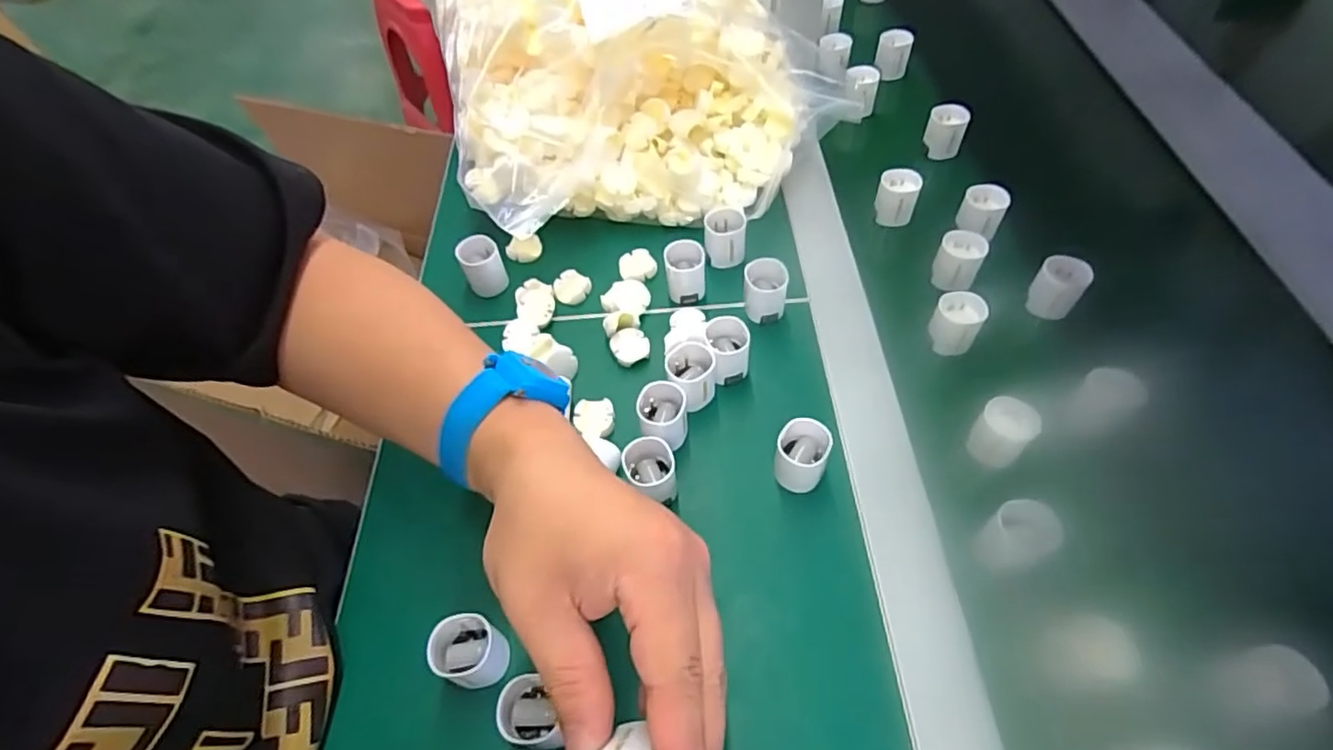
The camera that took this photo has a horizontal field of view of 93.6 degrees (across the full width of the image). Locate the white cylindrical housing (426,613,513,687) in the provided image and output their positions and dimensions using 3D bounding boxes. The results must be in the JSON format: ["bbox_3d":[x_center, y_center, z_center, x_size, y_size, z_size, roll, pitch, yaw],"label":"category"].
[{"bbox_3d":[-0.099,0.141,0.317,0.031,0.038,0.028,5,57,8],"label":"white cylindrical housing"}]

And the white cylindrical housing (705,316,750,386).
[{"bbox_3d":[0.040,-0.015,0.405,0.026,0.036,0.030,-11,56,-2],"label":"white cylindrical housing"}]

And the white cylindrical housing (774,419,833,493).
[{"bbox_3d":[0.079,0.047,0.363,0.030,0.033,0.029,-2,56,3],"label":"white cylindrical housing"}]

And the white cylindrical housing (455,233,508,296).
[{"bbox_3d":[-0.135,-0.080,0.464,0.028,0.036,0.029,-2,56,3],"label":"white cylindrical housing"}]

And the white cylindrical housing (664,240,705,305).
[{"bbox_3d":[0.013,-0.073,0.447,0.027,0.033,0.029,-2,56,3],"label":"white cylindrical housing"}]

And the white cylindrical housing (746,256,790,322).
[{"bbox_3d":[0.069,-0.056,0.437,0.028,0.038,0.031,1,56,6],"label":"white cylindrical housing"}]

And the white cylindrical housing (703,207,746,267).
[{"bbox_3d":[0.043,-0.101,0.467,0.030,0.033,0.030,-2,56,3],"label":"white cylindrical housing"}]

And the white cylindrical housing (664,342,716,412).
[{"bbox_3d":[0.016,0.001,0.400,0.030,0.039,0.034,-9,56,-1],"label":"white cylindrical housing"}]

